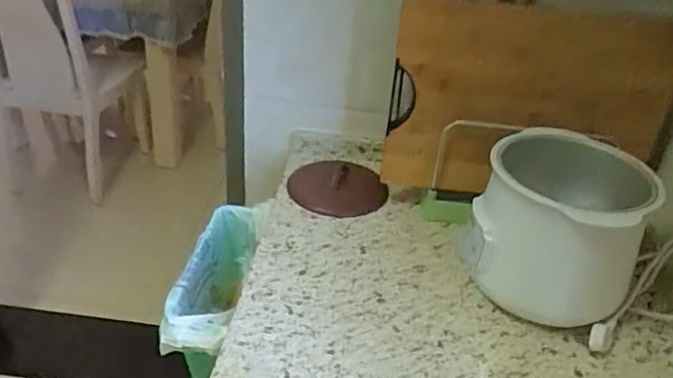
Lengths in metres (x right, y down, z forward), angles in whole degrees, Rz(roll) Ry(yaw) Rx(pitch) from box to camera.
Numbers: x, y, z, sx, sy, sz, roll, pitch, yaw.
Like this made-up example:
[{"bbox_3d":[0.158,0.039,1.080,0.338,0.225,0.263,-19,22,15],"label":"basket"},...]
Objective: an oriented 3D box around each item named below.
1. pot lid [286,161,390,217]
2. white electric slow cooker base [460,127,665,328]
[{"bbox_3d":[0.002,-0.001,0.980,0.165,0.022,0.154,3,32,-2],"label":"pot lid"},{"bbox_3d":[0.285,0.055,0.763,0.194,0.199,0.210,17,34,19],"label":"white electric slow cooker base"}]

